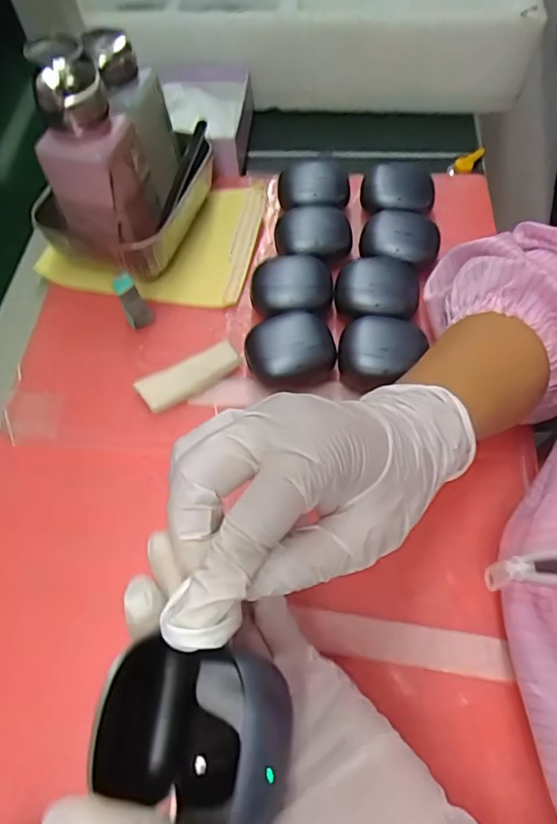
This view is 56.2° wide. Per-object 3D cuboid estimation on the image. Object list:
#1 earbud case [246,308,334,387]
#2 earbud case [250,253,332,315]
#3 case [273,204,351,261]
[{"bbox_3d":[0.007,-0.041,0.343,0.055,0.029,0.044,-12,61,-4],"label":"earbud case"},{"bbox_3d":[0.009,-0.086,0.370,0.055,0.022,0.050,-15,61,-6],"label":"earbud case"},{"bbox_3d":[0.026,-0.132,0.394,0.056,0.026,0.044,-3,61,0],"label":"case"}]

